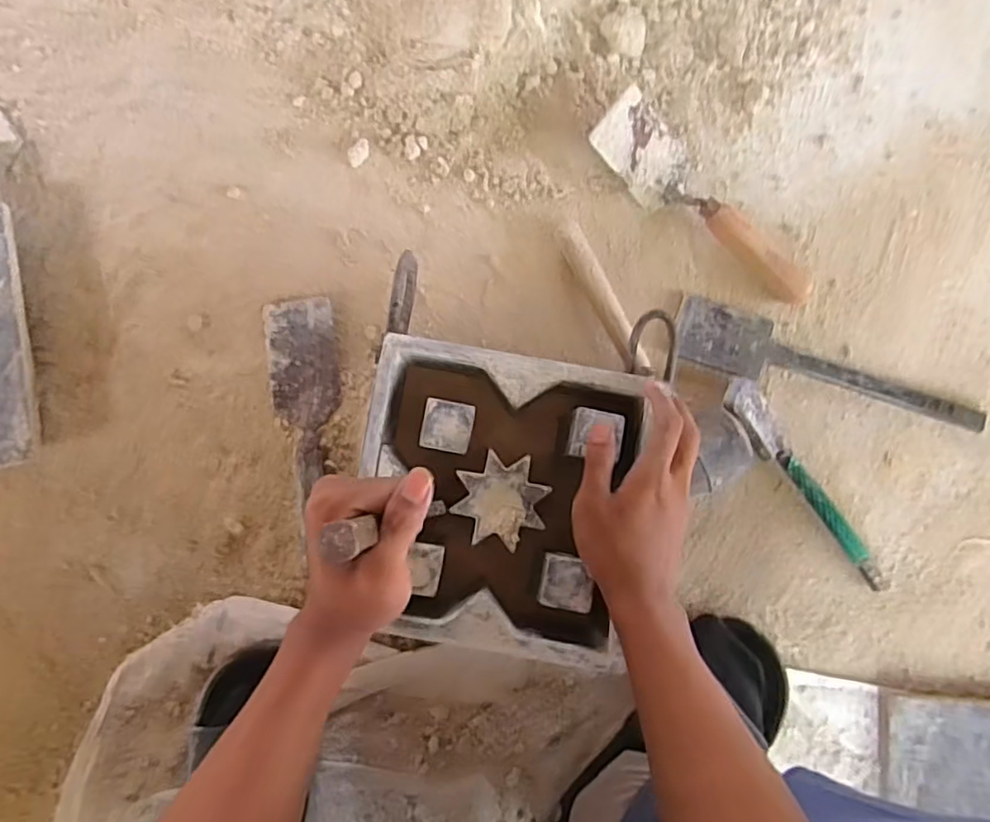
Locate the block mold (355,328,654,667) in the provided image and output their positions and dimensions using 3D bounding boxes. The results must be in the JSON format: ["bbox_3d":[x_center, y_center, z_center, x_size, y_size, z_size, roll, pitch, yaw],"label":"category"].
[{"bbox_3d":[-0.002,0.071,0.525,0.208,0.090,0.224,10,85,-1],"label":"block mold"}]

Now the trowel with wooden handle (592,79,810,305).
[{"bbox_3d":[0.218,-0.211,0.623,0.263,0.055,0.077,36,85,2],"label":"trowel with wooden handle"}]

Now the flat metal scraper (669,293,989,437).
[{"bbox_3d":[0.332,-0.039,0.625,0.313,0.018,0.065,19,84,0],"label":"flat metal scraper"}]

